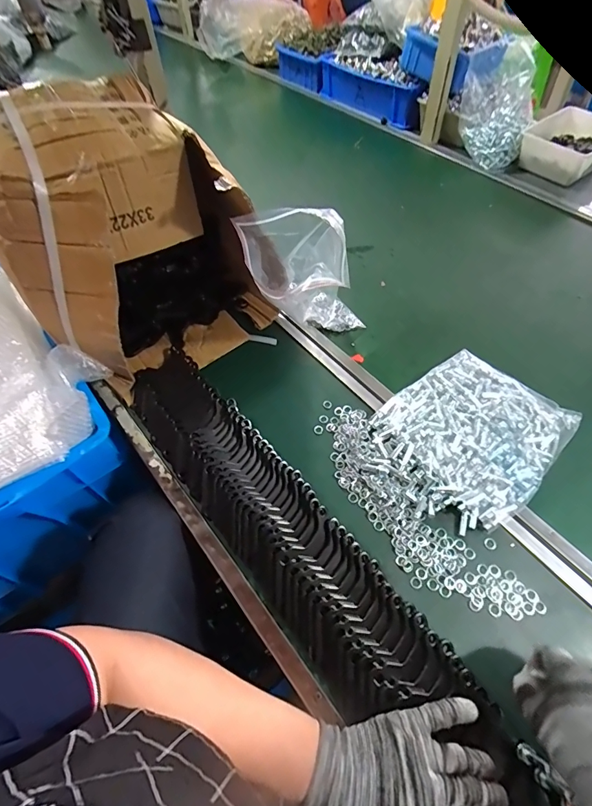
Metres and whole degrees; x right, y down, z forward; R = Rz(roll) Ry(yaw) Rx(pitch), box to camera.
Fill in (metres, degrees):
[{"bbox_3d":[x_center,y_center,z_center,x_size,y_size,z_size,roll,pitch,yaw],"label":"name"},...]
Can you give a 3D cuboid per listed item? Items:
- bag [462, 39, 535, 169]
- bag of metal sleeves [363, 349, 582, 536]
[{"bbox_3d":[0.458,-0.674,0.949,0.158,0.174,0.213,16,56,13],"label":"bag"},{"bbox_3d":[0.220,0.042,0.538,0.197,0.033,0.232,38,63,25],"label":"bag of metal sleeves"}]

